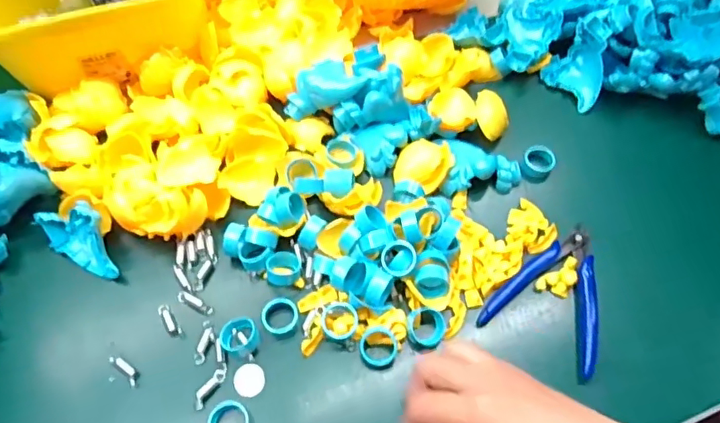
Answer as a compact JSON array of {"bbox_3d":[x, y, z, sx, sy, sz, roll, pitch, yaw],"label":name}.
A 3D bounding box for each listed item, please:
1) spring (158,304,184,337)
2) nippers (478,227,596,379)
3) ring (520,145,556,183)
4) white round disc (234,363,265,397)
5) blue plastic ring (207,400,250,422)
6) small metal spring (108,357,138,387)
[{"bbox_3d":[-0.138,0.078,0.377,0.009,0.004,0.028,-32,63,-18],"label":"spring"},{"bbox_3d":[0.145,0.055,0.382,0.078,0.008,0.103,27,62,17],"label":"nippers"},{"bbox_3d":[0.148,-0.040,0.437,0.025,0.023,0.021,33,64,19],"label":"ring"},{"bbox_3d":[-0.076,0.115,0.358,0.021,0.004,0.022,0,58,1],"label":"white round disc"},{"bbox_3d":[-0.085,0.137,0.339,0.025,0.009,0.027,0,58,1],"label":"blue plastic ring"},{"bbox_3d":[-0.161,0.108,0.359,0.026,0.006,0.008,37,65,21],"label":"small metal spring"}]

